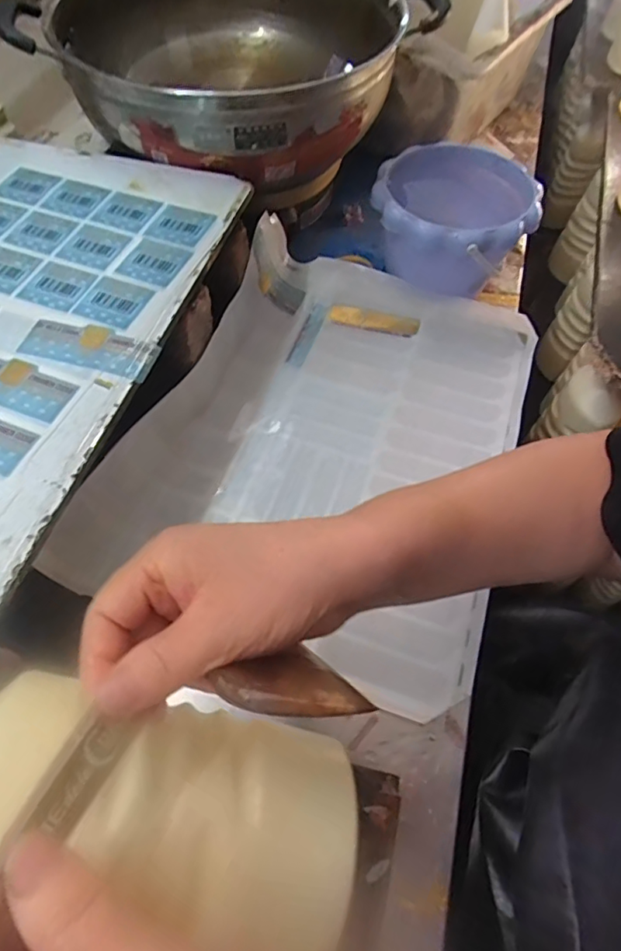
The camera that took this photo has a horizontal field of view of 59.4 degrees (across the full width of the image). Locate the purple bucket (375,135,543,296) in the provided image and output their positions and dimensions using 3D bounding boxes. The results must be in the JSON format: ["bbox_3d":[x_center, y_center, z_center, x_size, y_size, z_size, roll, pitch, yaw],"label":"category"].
[{"bbox_3d":[0.138,-0.247,0.563,0.157,0.114,0.143,29,61,12],"label":"purple bucket"}]

